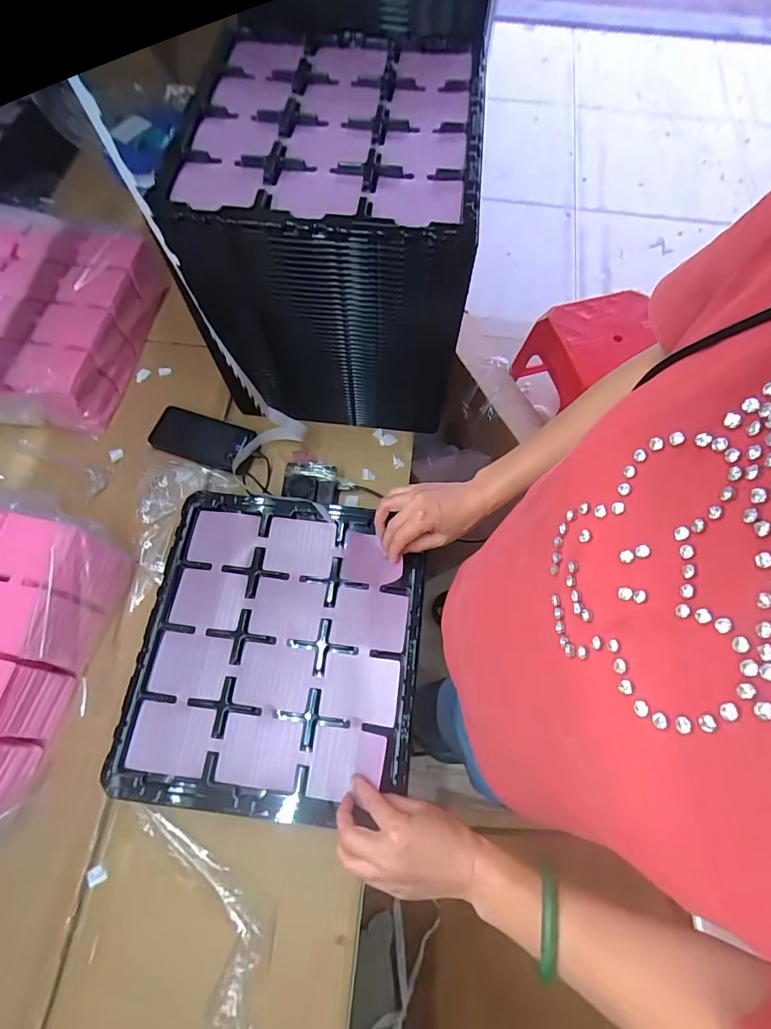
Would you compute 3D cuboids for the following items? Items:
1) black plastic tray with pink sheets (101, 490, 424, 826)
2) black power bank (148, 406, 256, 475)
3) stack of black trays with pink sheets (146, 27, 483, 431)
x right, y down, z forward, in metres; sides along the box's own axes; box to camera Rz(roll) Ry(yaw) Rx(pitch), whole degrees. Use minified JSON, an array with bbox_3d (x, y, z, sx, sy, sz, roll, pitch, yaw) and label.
[{"bbox_3d":[-0.128,0.152,0.556,0.327,0.024,0.365,6,68,2],"label":"black plastic tray with pink sheets"},{"bbox_3d":[-0.280,-0.118,0.704,0.158,0.018,0.072,16,69,6],"label":"black power bank"},{"bbox_3d":[-0.062,-0.411,0.669,0.325,0.319,0.399,1,68,0],"label":"stack of black trays with pink sheets"}]

